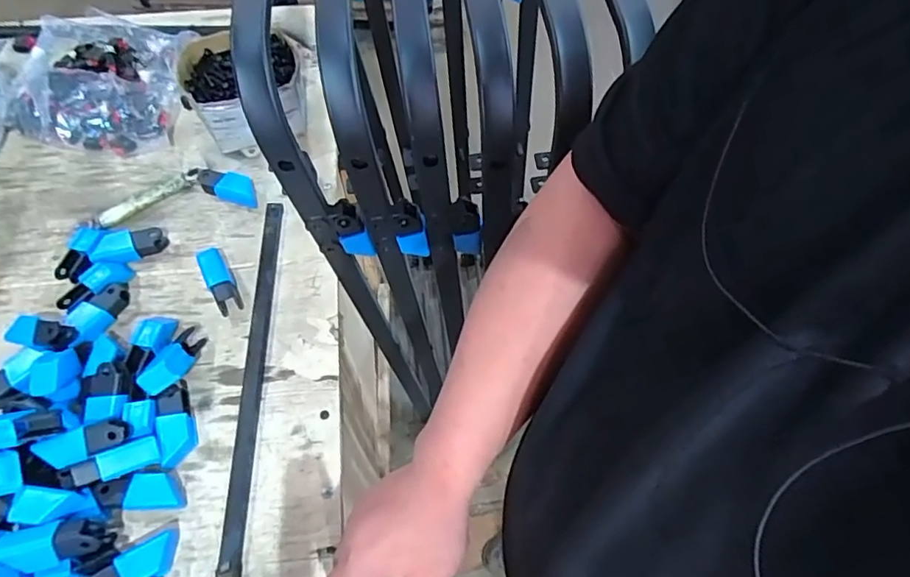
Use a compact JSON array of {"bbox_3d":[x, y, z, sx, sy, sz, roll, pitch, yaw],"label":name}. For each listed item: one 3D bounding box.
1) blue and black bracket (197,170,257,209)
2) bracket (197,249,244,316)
[{"bbox_3d":[-0.304,-0.138,0.751,0.090,0.035,0.034,15,62,7],"label":"blue and black bracket"},{"bbox_3d":[-0.283,-0.008,0.685,0.029,0.033,0.086,-27,65,-15],"label":"bracket"}]

